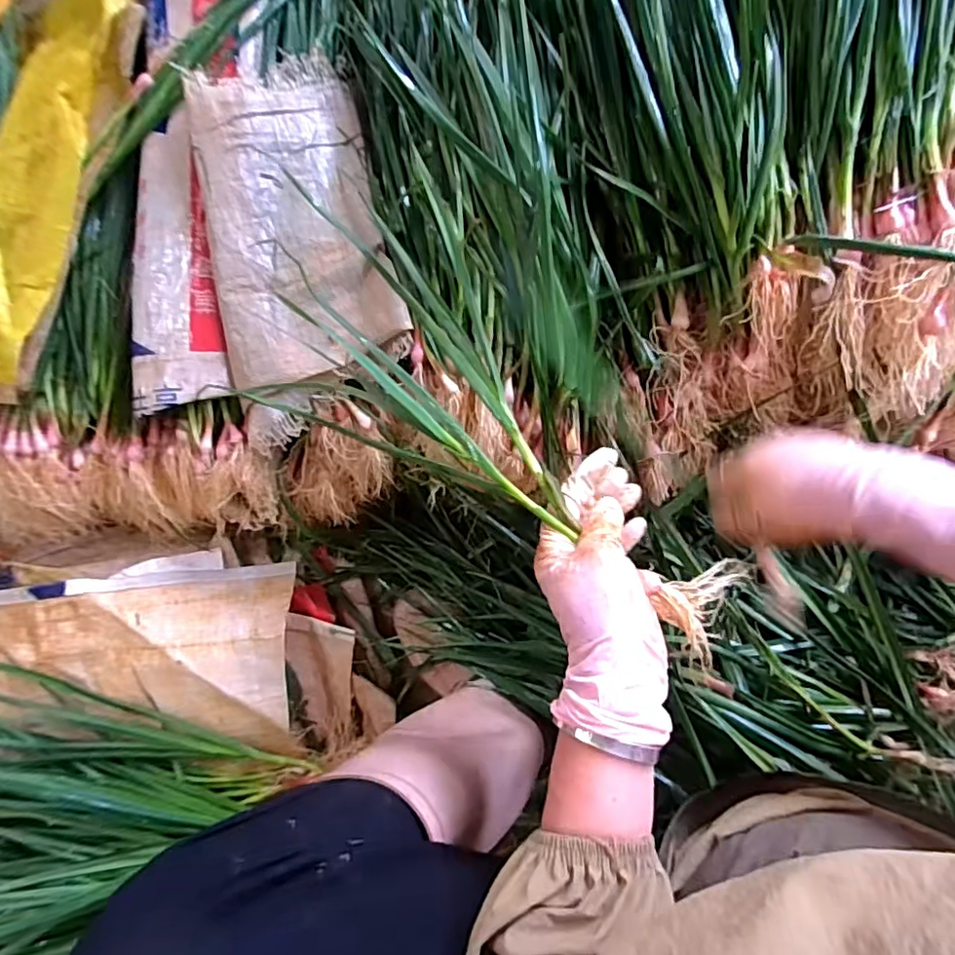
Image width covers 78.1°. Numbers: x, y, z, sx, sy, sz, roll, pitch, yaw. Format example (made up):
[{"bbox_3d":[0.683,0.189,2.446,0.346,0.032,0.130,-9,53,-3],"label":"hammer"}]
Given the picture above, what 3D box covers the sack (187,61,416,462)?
[{"bbox_3d":[-0.180,-0.226,0.558,0.178,0.061,0.356,-16,83,4],"label":"sack"}]

